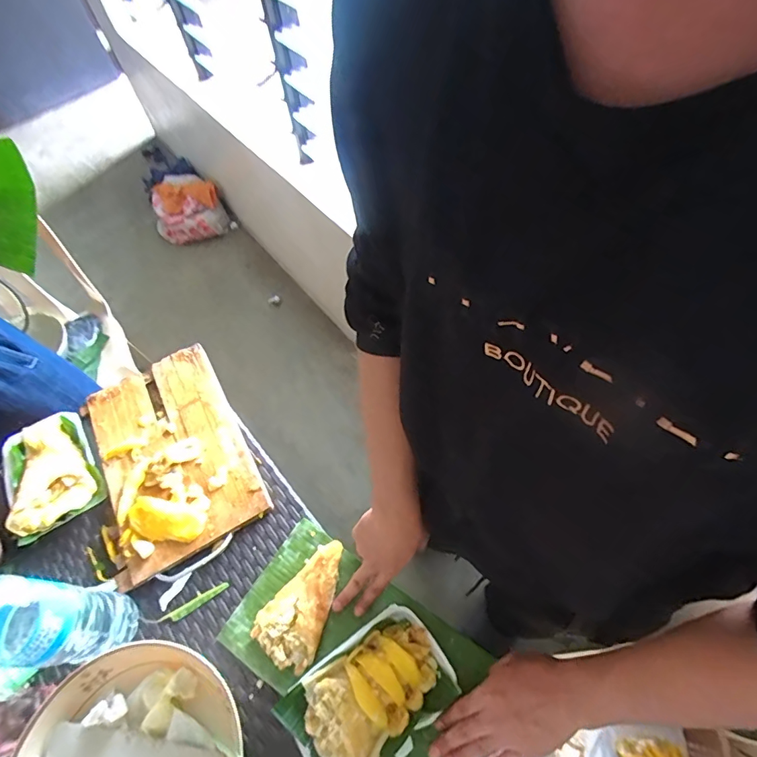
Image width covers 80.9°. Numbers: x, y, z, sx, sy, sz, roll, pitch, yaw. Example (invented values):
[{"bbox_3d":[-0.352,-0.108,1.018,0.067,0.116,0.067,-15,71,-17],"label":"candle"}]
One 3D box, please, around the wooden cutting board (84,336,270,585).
[{"bbox_3d":[-0.328,0.109,0.689,0.213,0.028,0.333,-28,61,-12],"label":"wooden cutting board"}]

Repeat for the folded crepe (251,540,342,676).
[{"bbox_3d":[-0.086,0.288,0.566,0.084,0.014,0.147,36,68,22],"label":"folded crepe"}]

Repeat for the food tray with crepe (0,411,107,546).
[{"bbox_3d":[-0.510,0.141,0.684,0.127,0.031,0.193,-35,63,-16],"label":"food tray with crepe"}]

